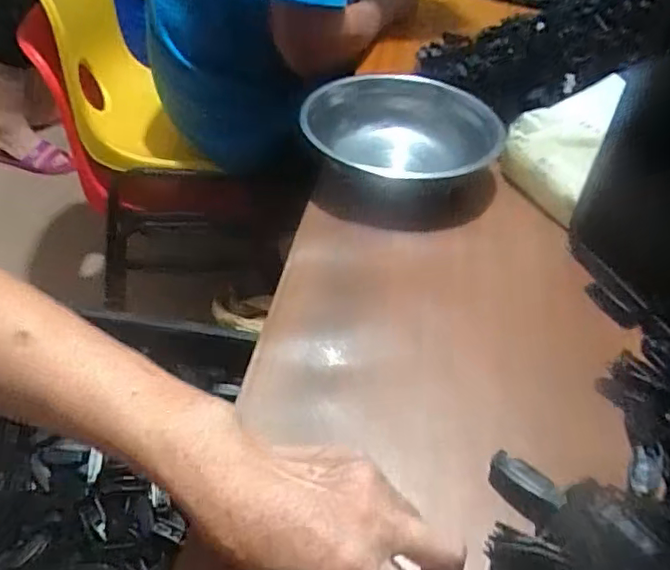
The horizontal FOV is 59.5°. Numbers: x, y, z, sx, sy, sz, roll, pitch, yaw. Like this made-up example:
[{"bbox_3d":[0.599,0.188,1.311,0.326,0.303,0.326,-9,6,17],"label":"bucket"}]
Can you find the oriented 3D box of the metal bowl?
[{"bbox_3d":[0.072,-0.164,0.635,0.200,0.059,0.193,1,43,-1],"label":"metal bowl"}]

